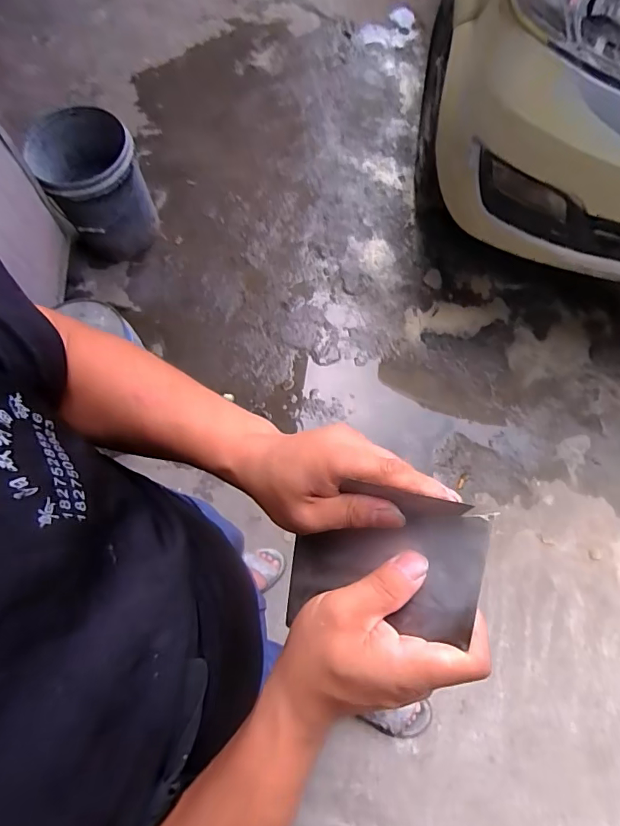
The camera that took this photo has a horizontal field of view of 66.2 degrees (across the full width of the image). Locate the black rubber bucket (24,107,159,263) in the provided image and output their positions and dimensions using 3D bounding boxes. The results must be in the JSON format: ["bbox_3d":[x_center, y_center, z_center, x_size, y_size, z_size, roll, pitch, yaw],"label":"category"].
[{"bbox_3d":[-0.724,-0.754,1.648,0.333,0.356,0.372,-16,72,-4],"label":"black rubber bucket"}]

